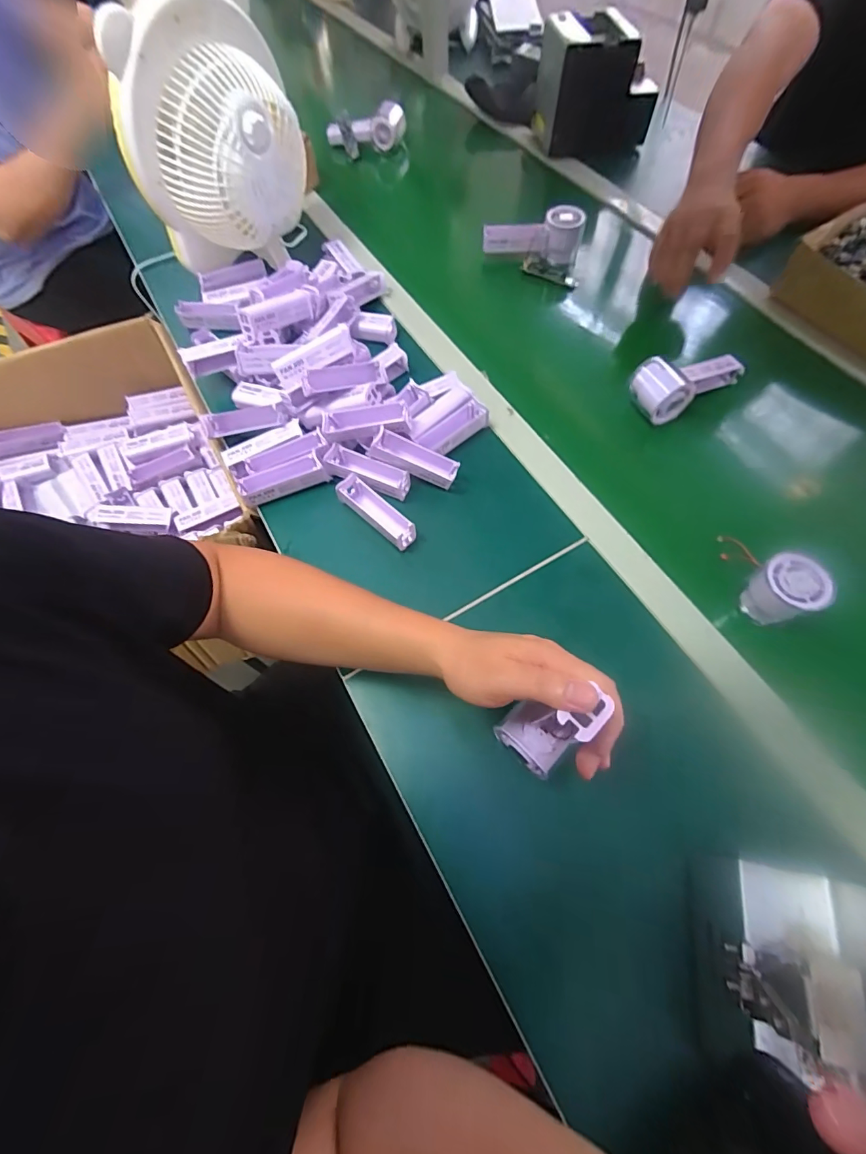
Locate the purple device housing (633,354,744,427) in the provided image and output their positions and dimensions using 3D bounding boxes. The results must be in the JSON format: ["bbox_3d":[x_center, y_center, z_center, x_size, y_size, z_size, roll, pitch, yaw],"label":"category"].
[{"bbox_3d":[0.314,-0.250,0.570,0.144,0.051,0.066,-29,66,-12],"label":"purple device housing"}]

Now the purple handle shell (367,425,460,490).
[{"bbox_3d":[-0.021,-0.134,0.527,0.099,0.028,0.030,22,66,-5],"label":"purple handle shell"}]

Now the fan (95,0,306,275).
[{"bbox_3d":[-0.279,-0.551,0.598,0.213,0.243,0.131,-25,66,-10],"label":"fan"}]

